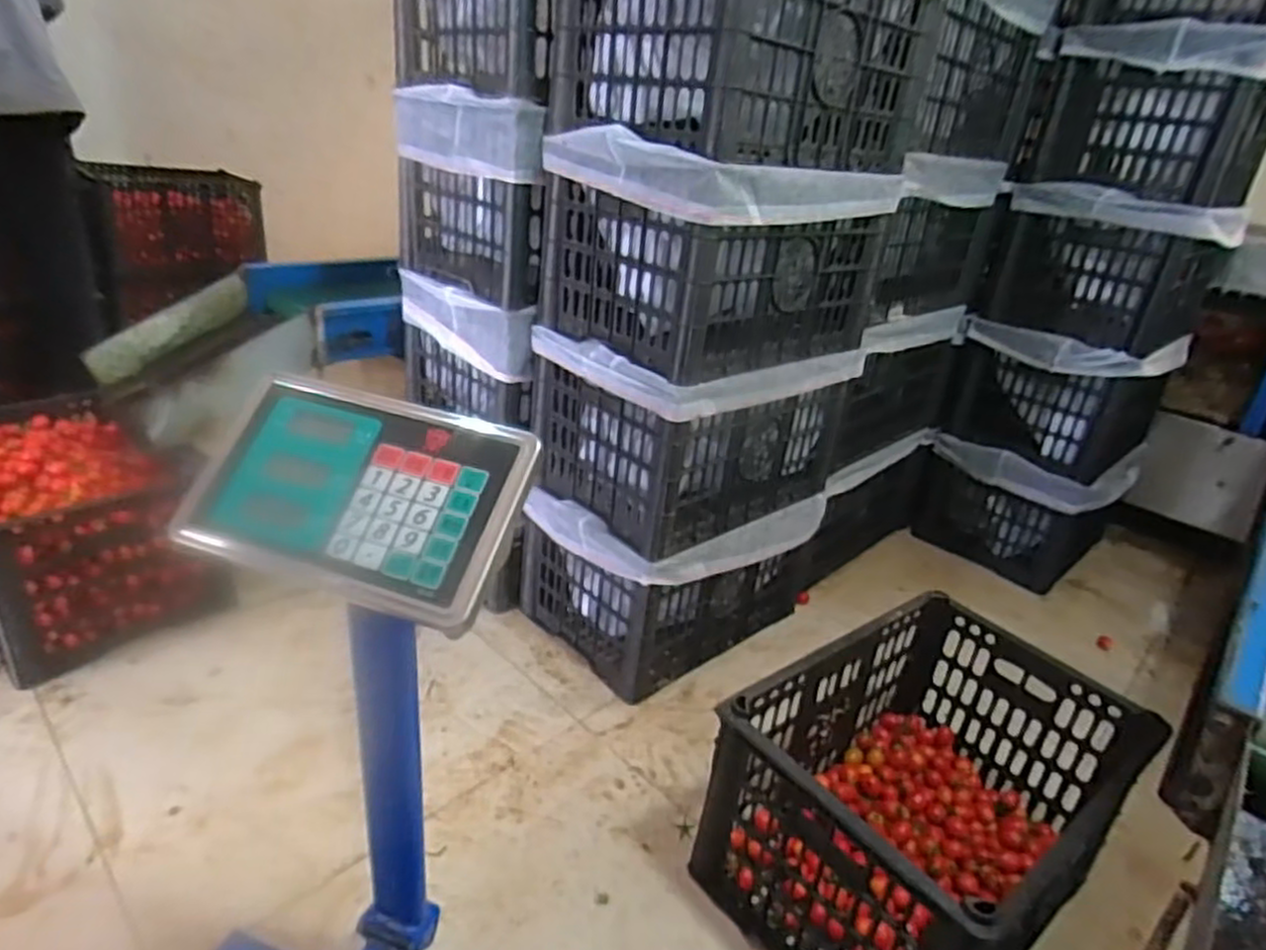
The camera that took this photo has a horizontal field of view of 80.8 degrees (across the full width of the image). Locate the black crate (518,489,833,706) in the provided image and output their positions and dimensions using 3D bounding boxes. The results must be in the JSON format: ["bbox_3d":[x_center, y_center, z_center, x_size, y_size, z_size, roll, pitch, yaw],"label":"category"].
[{"bbox_3d":[0.070,0.148,1.410,0.346,0.274,0.479,28,33,37],"label":"black crate"}]

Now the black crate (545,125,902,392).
[{"bbox_3d":[0.139,-0.352,1.162,0.333,0.281,0.469,28,33,37],"label":"black crate"}]

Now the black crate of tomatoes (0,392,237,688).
[{"bbox_3d":[-0.996,0.075,1.308,0.513,0.264,0.308,26,32,34],"label":"black crate of tomatoes"}]

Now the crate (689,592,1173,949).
[{"bbox_3d":[0.364,0.408,0.944,0.464,0.281,0.337,-17,35,-40],"label":"crate"}]

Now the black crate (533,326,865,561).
[{"bbox_3d":[0.105,-0.099,1.282,0.336,0.269,0.460,28,33,37],"label":"black crate"}]

